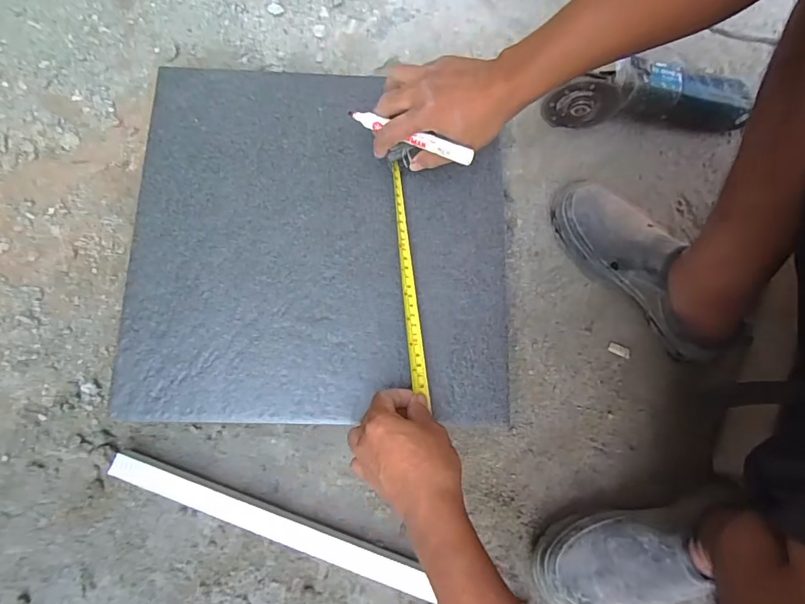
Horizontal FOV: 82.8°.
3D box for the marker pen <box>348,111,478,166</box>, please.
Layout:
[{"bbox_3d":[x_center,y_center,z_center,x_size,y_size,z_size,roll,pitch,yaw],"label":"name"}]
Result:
[{"bbox_3d":[0.006,-0.167,0.456,0.138,0.014,0.013,26,80,14],"label":"marker pen"}]

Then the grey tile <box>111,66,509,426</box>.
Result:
[{"bbox_3d":[-0.087,-0.073,0.496,0.395,0.009,0.390,1,77,-2],"label":"grey tile"}]

